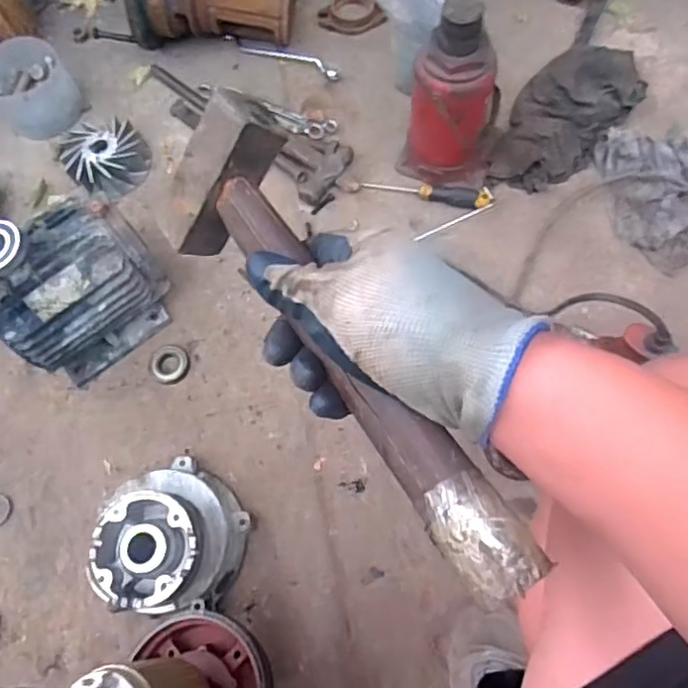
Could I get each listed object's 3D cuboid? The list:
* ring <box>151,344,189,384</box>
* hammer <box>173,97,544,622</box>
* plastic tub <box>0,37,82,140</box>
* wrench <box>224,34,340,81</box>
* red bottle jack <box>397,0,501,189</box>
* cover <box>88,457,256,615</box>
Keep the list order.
[{"bbox_3d":[-0.272,0.031,0.922,0.065,0.015,0.058,38,76,17],"label":"ring"},{"bbox_3d":[-0.011,-0.005,0.321,0.080,0.078,0.309,-30,66,-8],"label":"hammer"},{"bbox_3d":[-0.573,-0.463,1.091,0.144,0.103,0.149,-2,68,4],"label":"plastic tub"},{"bbox_3d":[-0.116,-0.551,1.128,0.245,0.019,0.036,25,73,12],"label":"wrench"},{"bbox_3d":[0.168,-0.368,0.895,0.143,0.281,0.119,15,70,11],"label":"red bottle jack"},{"bbox_3d":[-0.221,0.249,0.784,0.167,0.130,0.180,8,69,8],"label":"cover"}]

